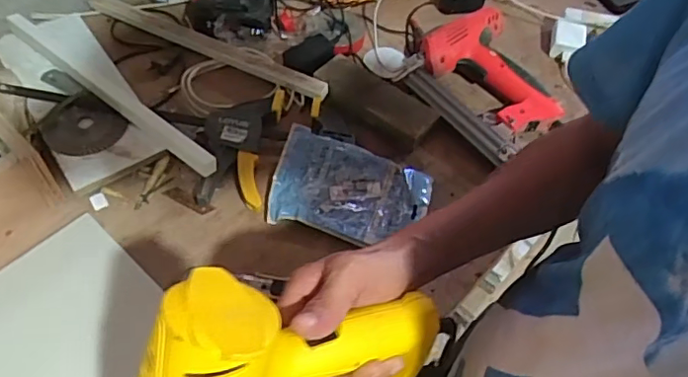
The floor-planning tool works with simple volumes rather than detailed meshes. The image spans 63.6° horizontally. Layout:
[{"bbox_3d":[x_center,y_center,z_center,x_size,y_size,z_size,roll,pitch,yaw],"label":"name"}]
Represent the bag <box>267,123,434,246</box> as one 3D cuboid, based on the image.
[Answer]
[{"bbox_3d":[0.008,-0.001,0.682,0.187,0.029,0.125,13,55,6],"label":"bag"}]

